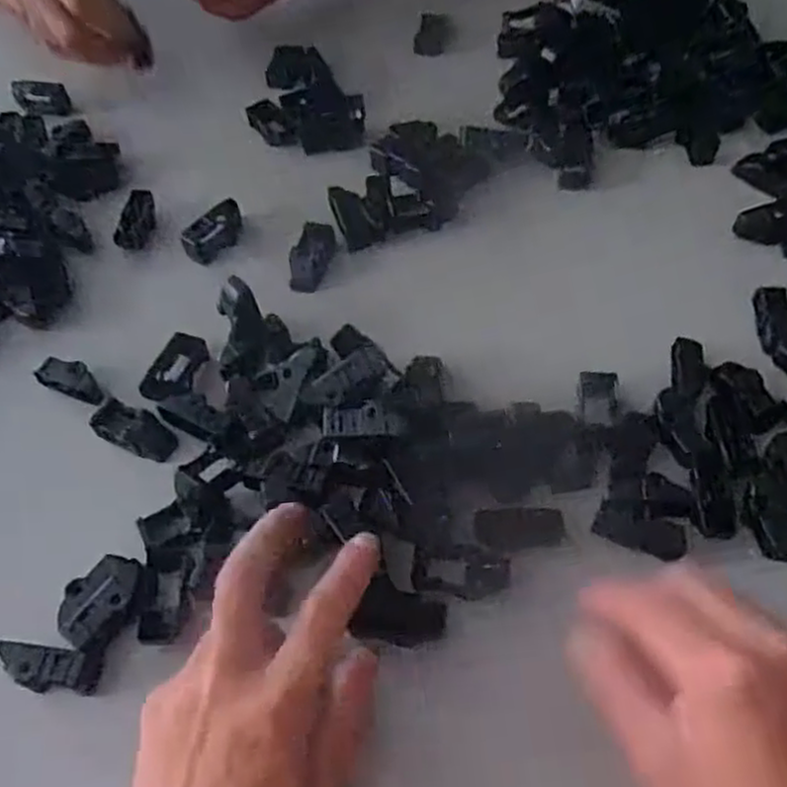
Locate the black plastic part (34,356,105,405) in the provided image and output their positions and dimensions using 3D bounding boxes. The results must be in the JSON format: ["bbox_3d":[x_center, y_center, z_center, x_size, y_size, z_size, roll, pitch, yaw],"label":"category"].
[{"bbox_3d":[-0.199,-0.008,0.482,0.048,0.013,0.020,17,59,14],"label":"black plastic part"}]

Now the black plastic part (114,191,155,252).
[{"bbox_3d":[-0.184,-0.126,0.558,0.022,0.017,0.047,8,71,8],"label":"black plastic part"}]

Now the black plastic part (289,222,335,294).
[{"bbox_3d":[-0.057,-0.095,0.532,0.024,0.014,0.052,14,72,12],"label":"black plastic part"}]

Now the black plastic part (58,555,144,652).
[{"bbox_3d":[-0.148,0.104,0.393,0.036,0.014,0.046,33,64,22],"label":"black plastic part"}]

